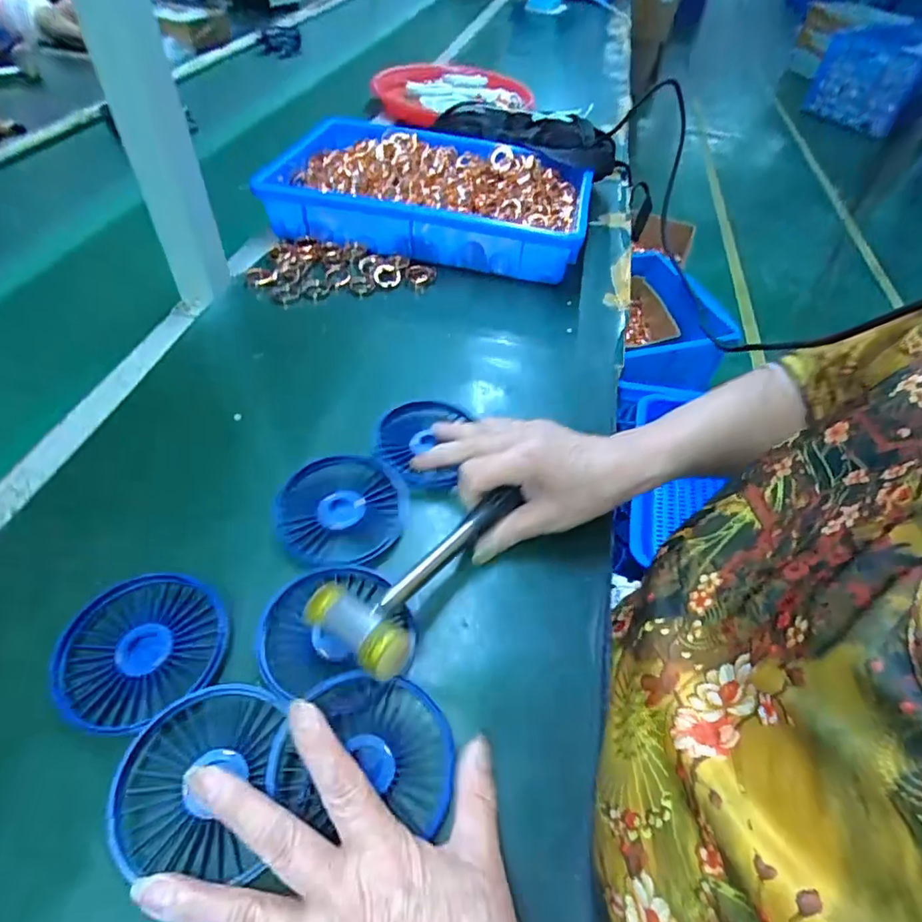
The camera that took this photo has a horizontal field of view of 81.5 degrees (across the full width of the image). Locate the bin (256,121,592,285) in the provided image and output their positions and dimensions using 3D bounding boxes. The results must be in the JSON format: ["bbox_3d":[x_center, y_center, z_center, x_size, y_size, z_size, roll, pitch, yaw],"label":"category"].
[{"bbox_3d":[-0.033,-0.317,0.641,0.347,0.069,0.230,7,49,2],"label":"bin"}]

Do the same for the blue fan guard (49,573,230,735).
[{"bbox_3d":[-0.178,0.104,0.301,0.086,0.014,0.080,2,49,-2],"label":"blue fan guard"}]

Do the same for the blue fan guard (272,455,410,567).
[{"bbox_3d":[-0.081,0.034,0.370,0.089,0.010,0.083,2,49,-2],"label":"blue fan guard"}]

